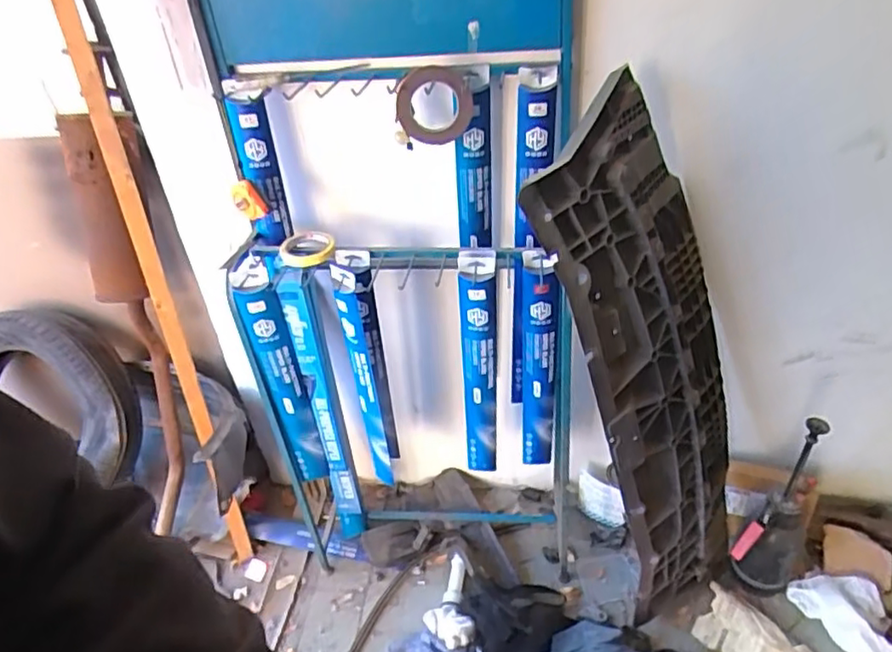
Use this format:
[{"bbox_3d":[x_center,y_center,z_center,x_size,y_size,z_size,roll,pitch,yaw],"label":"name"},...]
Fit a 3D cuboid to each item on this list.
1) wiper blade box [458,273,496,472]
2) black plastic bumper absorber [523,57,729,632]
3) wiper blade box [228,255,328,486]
[{"bbox_3d":[0.068,0.118,1.235,0.069,0.492,0.030,-10,38,-5],"label":"wiper blade box"},{"bbox_3d":[0.411,0.134,1.211,0.355,1.124,0.052,-34,31,-23],"label":"black plastic bumper absorber"},{"bbox_3d":[-0.321,0.114,1.252,0.072,0.529,0.068,-21,41,-18],"label":"wiper blade box"}]

